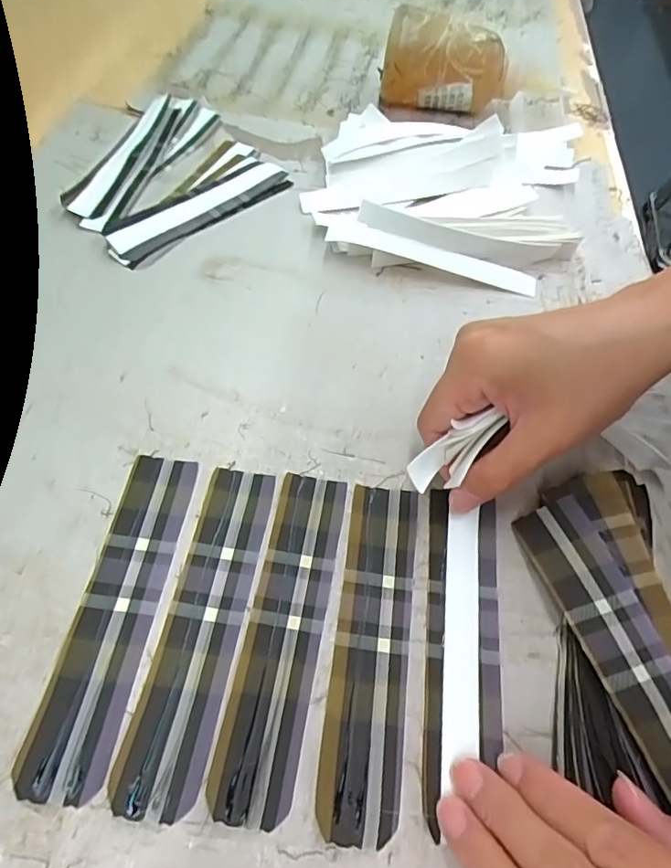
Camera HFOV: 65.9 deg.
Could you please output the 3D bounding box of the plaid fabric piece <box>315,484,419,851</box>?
[{"bbox_3d":[0.016,0.087,0.223,0.032,0.004,0.140,9,58,1],"label":"plaid fabric piece"}]

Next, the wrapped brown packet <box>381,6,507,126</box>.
[{"bbox_3d":[0.091,-0.308,0.439,0.098,0.070,0.029,6,58,-1],"label":"wrapped brown packet"}]

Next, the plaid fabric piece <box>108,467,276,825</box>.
[{"bbox_3d":[-0.056,0.077,0.222,0.031,0.008,0.140,10,58,1],"label":"plaid fabric piece"}]

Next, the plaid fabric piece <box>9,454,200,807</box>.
[{"bbox_3d":[-0.093,0.072,0.224,0.031,0.005,0.141,8,58,0],"label":"plaid fabric piece"}]

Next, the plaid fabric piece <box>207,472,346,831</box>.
[{"bbox_3d":[-0.021,0.082,0.225,0.031,0.005,0.140,11,58,2],"label":"plaid fabric piece"}]

